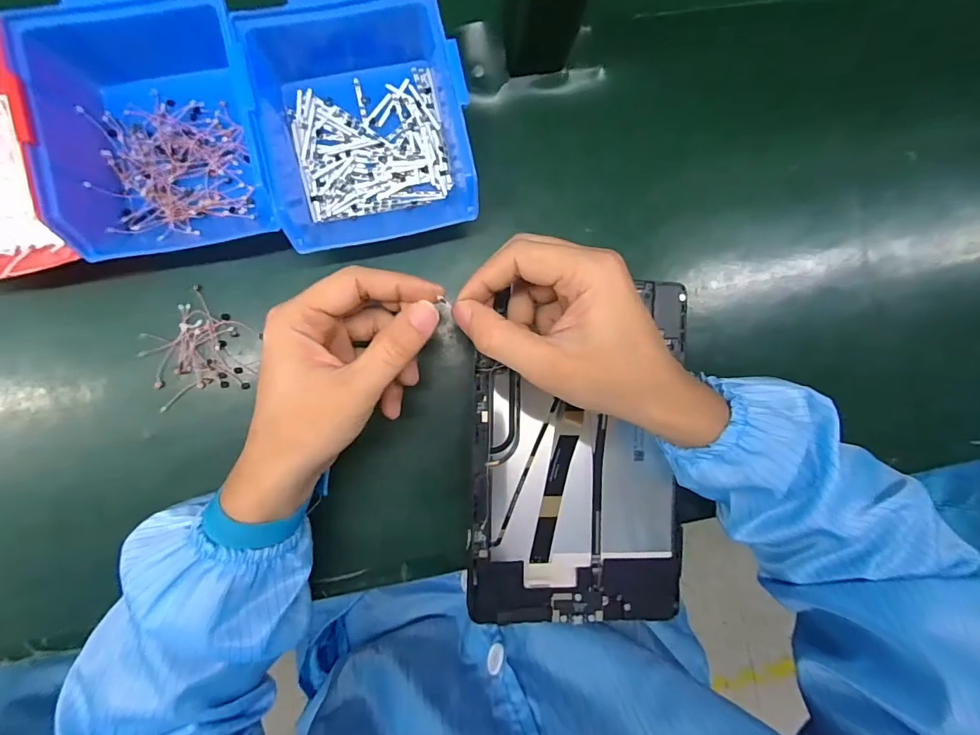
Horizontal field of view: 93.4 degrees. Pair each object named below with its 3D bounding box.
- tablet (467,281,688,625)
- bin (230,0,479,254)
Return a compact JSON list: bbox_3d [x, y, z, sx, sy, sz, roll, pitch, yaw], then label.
[{"bbox_3d":[0.063,0.062,0.326,0.150,0.010,0.232,1,90,-5],"label":"tablet"},{"bbox_3d":[-0.083,-0.158,0.303,0.130,0.066,0.148,-9,92,-5],"label":"bin"}]

